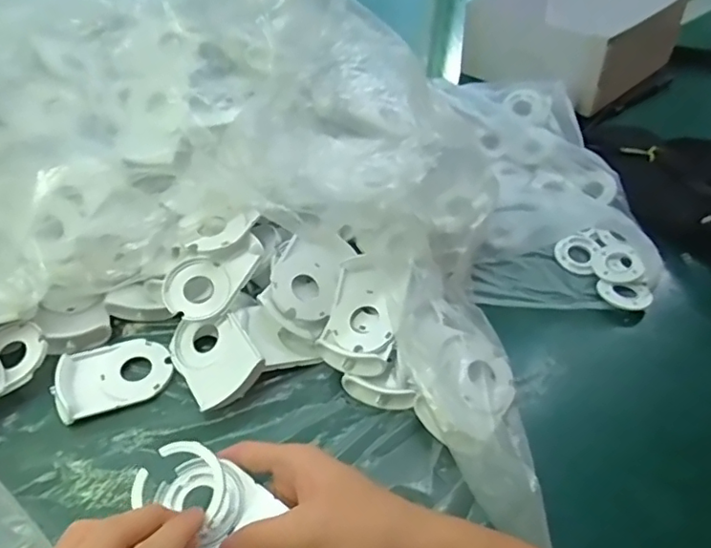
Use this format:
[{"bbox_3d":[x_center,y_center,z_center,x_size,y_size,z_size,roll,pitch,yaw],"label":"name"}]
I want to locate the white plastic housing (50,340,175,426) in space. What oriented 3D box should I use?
[{"bbox_3d":[-0.182,0.074,0.424,0.080,0.014,0.058,-15,49,-14],"label":"white plastic housing"}]

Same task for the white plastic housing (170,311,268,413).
[{"bbox_3d":[-0.105,0.062,0.423,0.059,0.017,0.079,-43,54,-2],"label":"white plastic housing"}]

